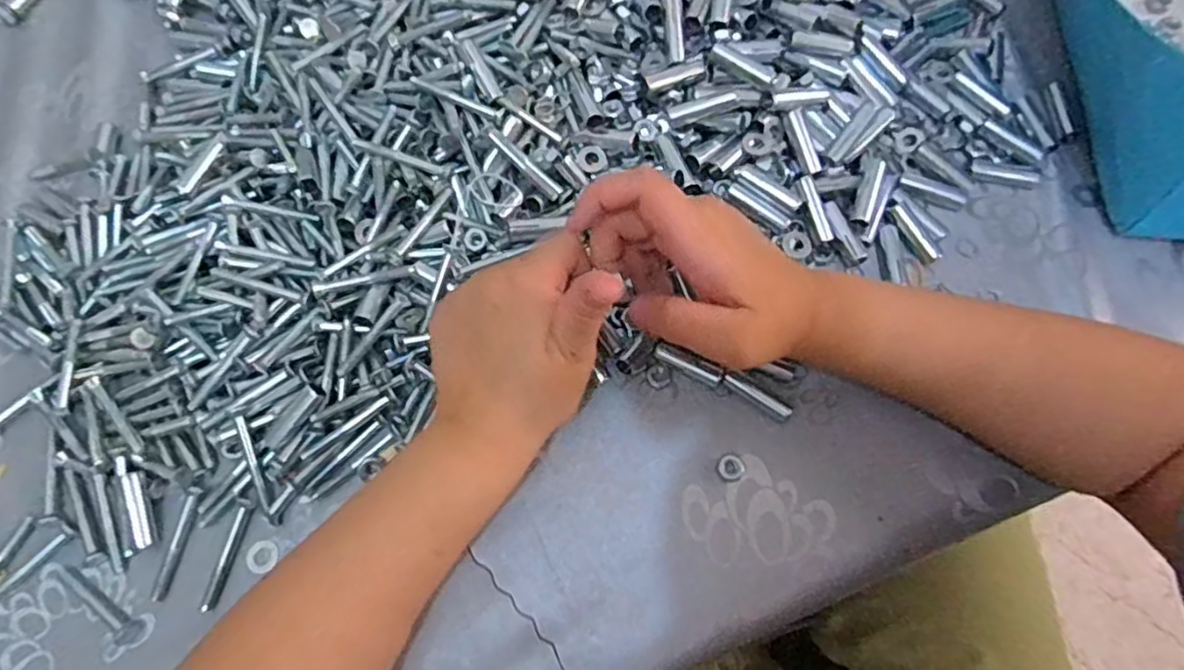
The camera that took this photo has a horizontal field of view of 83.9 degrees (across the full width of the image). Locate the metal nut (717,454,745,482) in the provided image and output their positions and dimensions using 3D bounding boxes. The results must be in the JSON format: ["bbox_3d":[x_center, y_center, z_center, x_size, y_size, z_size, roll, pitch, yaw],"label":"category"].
[{"bbox_3d":[0.073,0.069,0.345,0.014,0.004,0.014,-1,69,2],"label":"metal nut"}]

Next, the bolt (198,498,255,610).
[{"bbox_3d":[-0.187,0.112,0.337,0.008,0.004,0.055,12,72,6],"label":"bolt"}]

